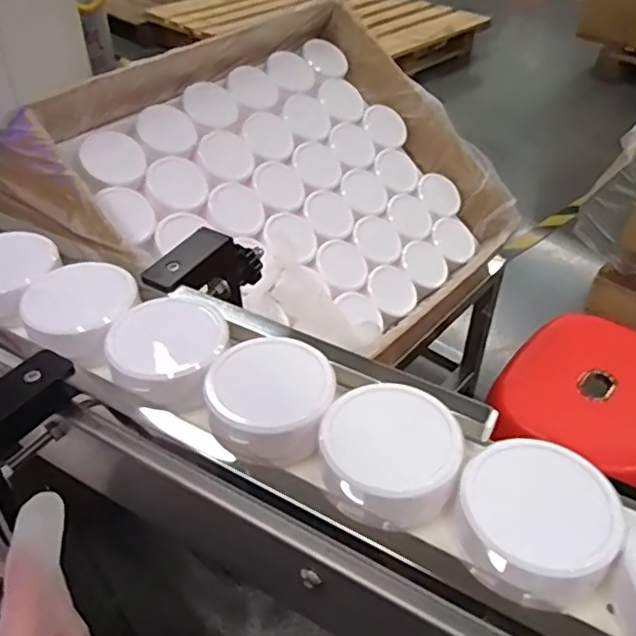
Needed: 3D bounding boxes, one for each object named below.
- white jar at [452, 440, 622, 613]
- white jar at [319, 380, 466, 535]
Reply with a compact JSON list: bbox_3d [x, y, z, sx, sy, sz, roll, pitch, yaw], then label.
[{"bbox_3d":[0.106,0.100,0.315,0.073,0.035,0.074,0,40,0],"label":"white jar"},{"bbox_3d":[0.039,0.075,0.348,0.072,0.036,0.068,0,40,0],"label":"white jar"}]

